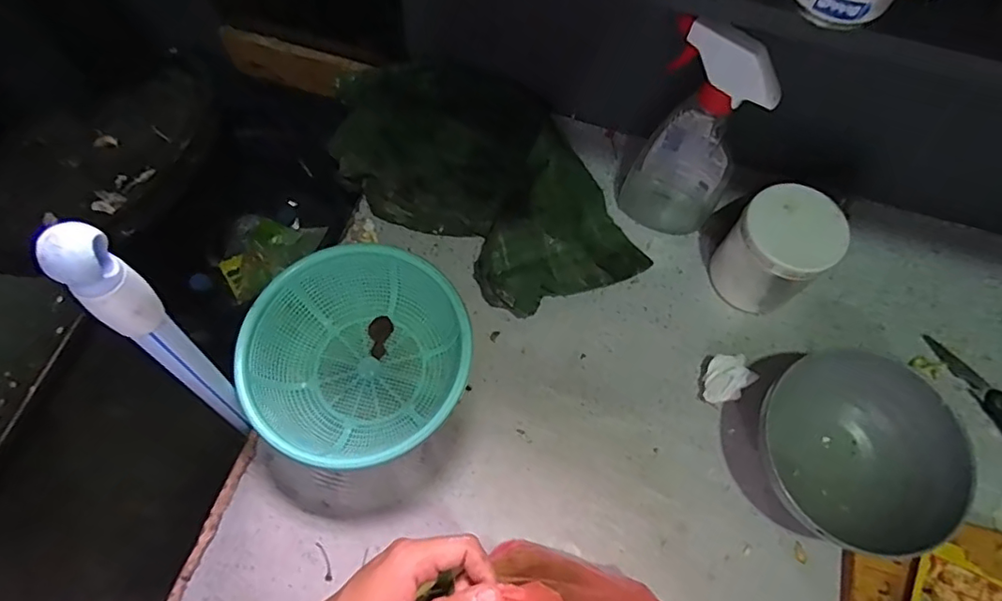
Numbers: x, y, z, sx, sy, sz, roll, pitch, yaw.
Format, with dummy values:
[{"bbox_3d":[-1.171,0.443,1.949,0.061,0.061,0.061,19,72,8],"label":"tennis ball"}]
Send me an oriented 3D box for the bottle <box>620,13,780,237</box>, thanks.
[{"bbox_3d":[0.181,-0.150,0.522,0.092,0.221,0.059,31,70,11],"label":"bottle"}]

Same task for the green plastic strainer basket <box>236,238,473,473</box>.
[{"bbox_3d":[-0.121,0.053,0.506,0.179,0.078,0.184,0,67,-1],"label":"green plastic strainer basket"}]

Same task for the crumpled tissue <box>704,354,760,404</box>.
[{"bbox_3d":[0.211,0.075,0.534,0.050,0.029,0.040,-35,72,-14],"label":"crumpled tissue"}]

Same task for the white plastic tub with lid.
[{"bbox_3d":[0.261,-0.046,0.545,0.083,0.101,0.084,0,67,-1],"label":"white plastic tub with lid"}]

